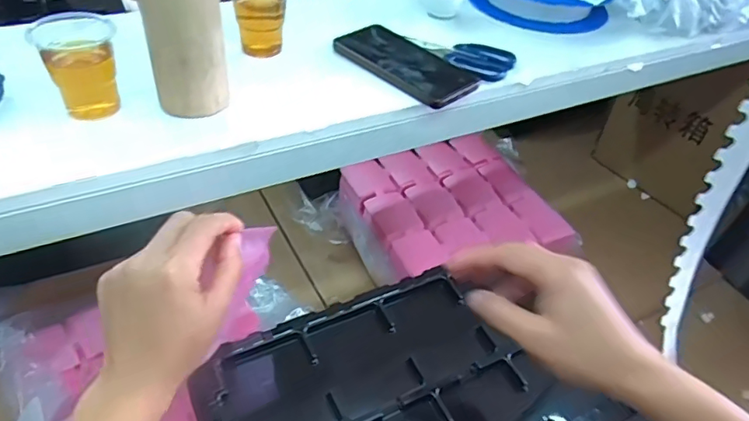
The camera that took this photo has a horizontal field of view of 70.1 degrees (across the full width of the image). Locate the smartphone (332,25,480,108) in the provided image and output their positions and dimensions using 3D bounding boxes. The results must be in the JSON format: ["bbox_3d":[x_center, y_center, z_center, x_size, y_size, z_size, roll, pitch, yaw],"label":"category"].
[{"bbox_3d":[0.031,-0.164,0.592,0.160,0.011,0.090,34,49,21],"label":"smartphone"}]

